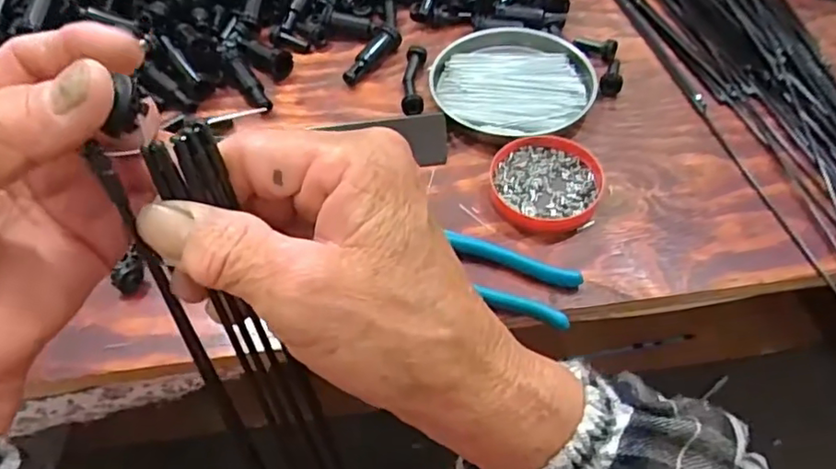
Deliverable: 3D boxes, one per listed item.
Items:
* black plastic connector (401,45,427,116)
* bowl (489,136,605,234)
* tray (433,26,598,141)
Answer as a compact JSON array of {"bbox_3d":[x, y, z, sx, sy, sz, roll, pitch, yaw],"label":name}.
[{"bbox_3d":[-0.003,-0.133,0.518,0.018,0.014,0.085,-1,52,5],"label":"black plastic connector"},{"bbox_3d":[0.094,-0.038,0.445,0.079,0.016,0.081,-3,52,4],"label":"bowl"},{"bbox_3d":[0.082,-0.132,0.514,0.135,0.016,0.127,-3,52,4],"label":"tray"}]

